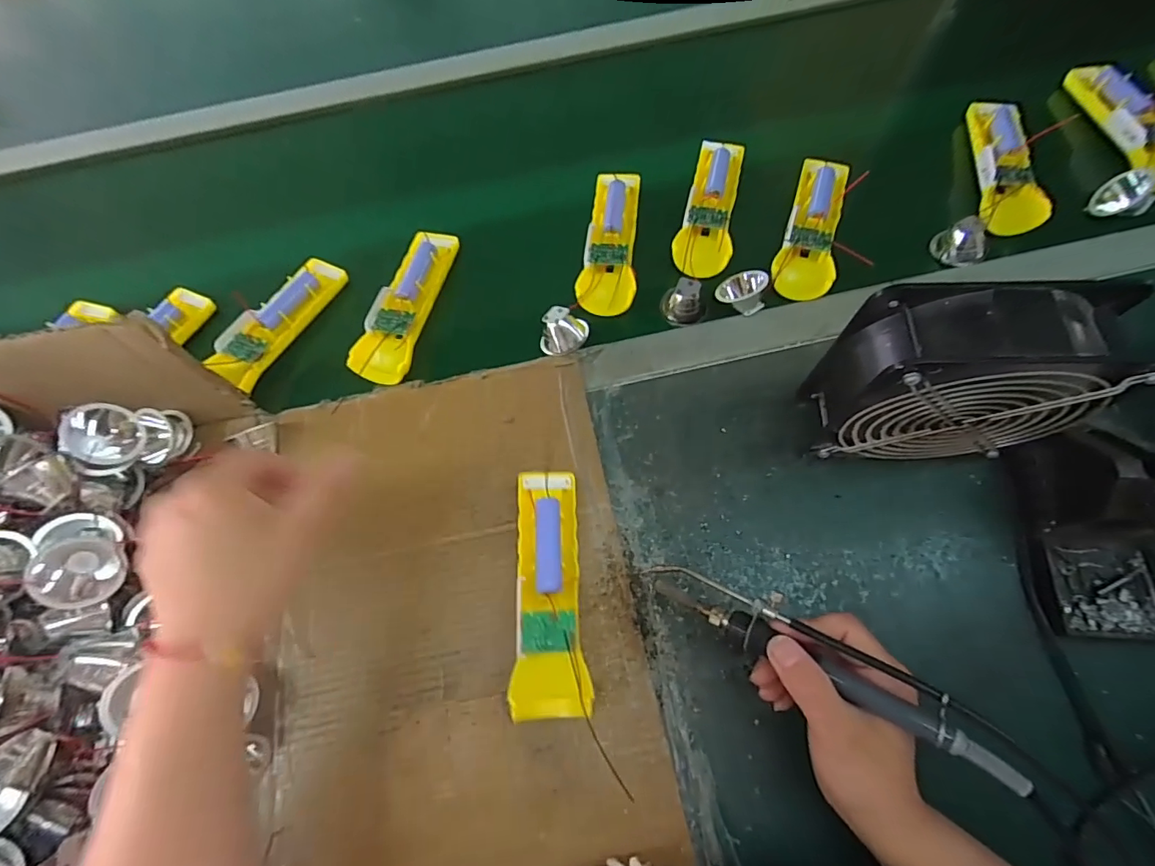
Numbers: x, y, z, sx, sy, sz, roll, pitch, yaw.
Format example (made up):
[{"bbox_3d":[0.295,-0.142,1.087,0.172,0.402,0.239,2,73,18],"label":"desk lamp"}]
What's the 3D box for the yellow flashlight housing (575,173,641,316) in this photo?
[{"bbox_3d":[0.031,-0.179,0.471,0.049,0.020,0.151,6,71,4],"label":"yellow flashlight housing"}]

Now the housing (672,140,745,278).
[{"bbox_3d":[0.123,-0.209,0.475,0.049,0.033,0.148,11,71,5],"label":"housing"}]

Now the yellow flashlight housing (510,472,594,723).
[{"bbox_3d":[-0.019,0.106,0.351,0.048,0.035,0.164,-4,71,0],"label":"yellow flashlight housing"}]

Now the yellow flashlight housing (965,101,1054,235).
[{"bbox_3d":[0.368,-0.235,0.438,0.036,0.025,0.144,5,71,3],"label":"yellow flashlight housing"}]

